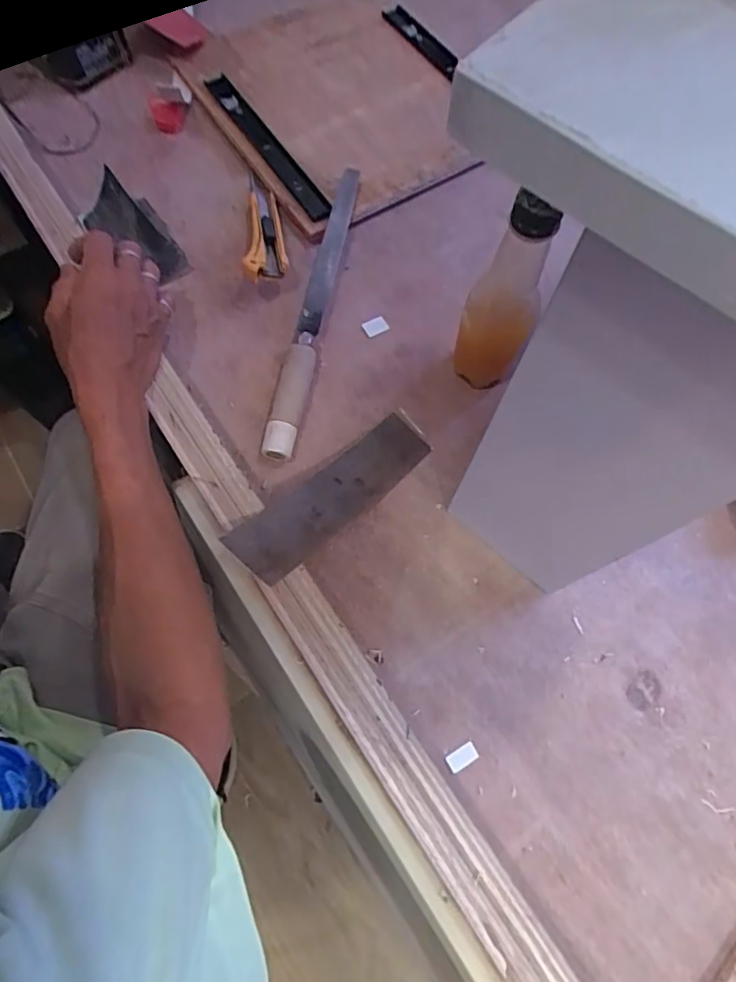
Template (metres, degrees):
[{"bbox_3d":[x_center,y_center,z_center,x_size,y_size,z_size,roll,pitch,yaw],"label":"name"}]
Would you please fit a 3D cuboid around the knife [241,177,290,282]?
[{"bbox_3d":[-0.103,-0.264,0.550,0.038,0.027,0.162,-6,57,-3],"label":"knife"}]

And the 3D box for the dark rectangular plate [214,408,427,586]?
[{"bbox_3d":[-0.026,0.000,0.449,0.055,0.024,0.201,42,56,13],"label":"dark rectangular plate"}]

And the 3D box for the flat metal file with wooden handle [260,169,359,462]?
[{"bbox_3d":[-0.048,-0.182,0.527,0.027,0.033,0.339,11,71,4],"label":"flat metal file with wooden handle"}]

